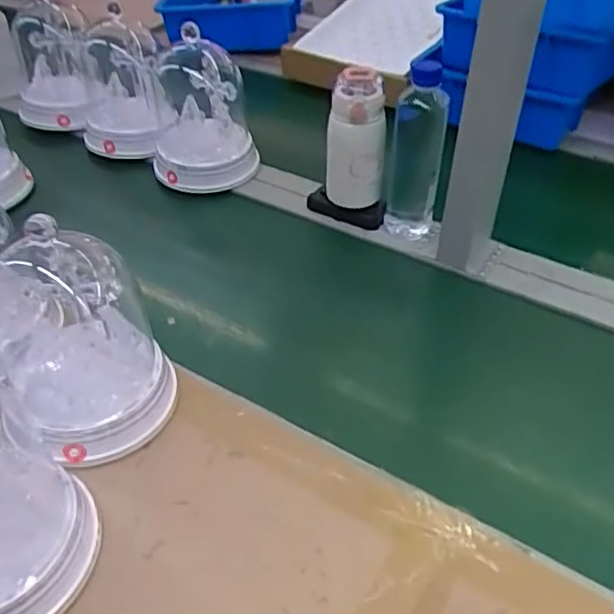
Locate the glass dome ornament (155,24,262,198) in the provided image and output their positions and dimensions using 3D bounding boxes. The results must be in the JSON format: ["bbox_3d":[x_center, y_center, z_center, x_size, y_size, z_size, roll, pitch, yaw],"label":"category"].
[{"bbox_3d":[-0.149,-0.272,0.874,0.146,0.183,0.126,-10,43,-10],"label":"glass dome ornament"}]

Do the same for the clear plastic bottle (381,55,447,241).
[{"bbox_3d":[0.130,-0.184,0.748,0.062,0.211,0.054,8,44,8],"label":"clear plastic bottle"}]

